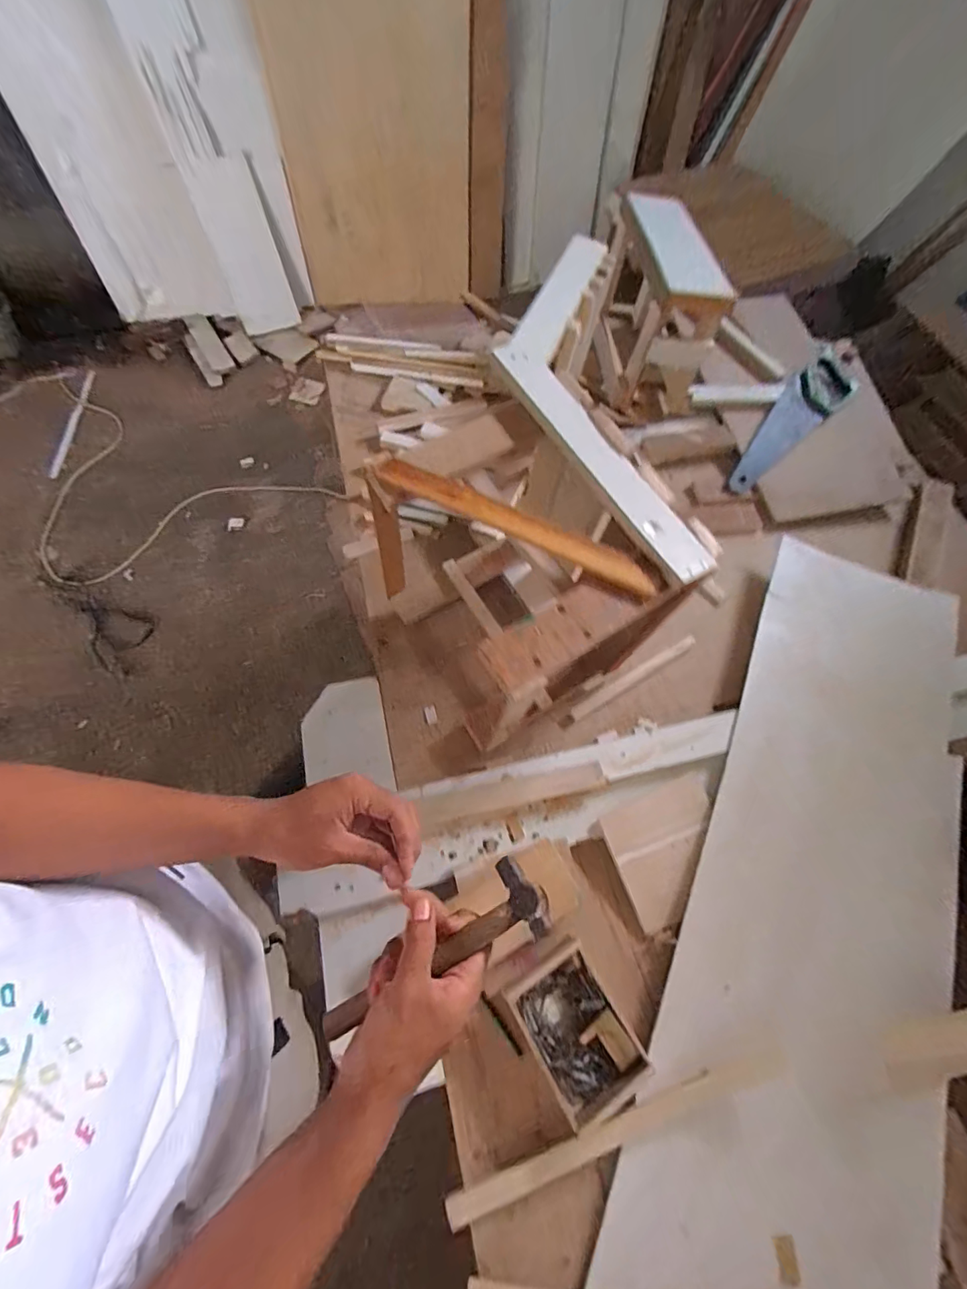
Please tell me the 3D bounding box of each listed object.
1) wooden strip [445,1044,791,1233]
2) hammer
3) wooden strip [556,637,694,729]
[{"bbox_3d":[0.146,0.511,0.500,0.381,0.016,0.028,-15,67,-12],"label":"wooden strip"},{"bbox_3d":[-0.039,0.240,0.376,0.190,0.021,0.058,-28,69,-7],"label":"hammer"},{"bbox_3d":[0.229,0.057,0.756,0.267,0.018,0.022,-28,70,-17],"label":"wooden strip"}]

